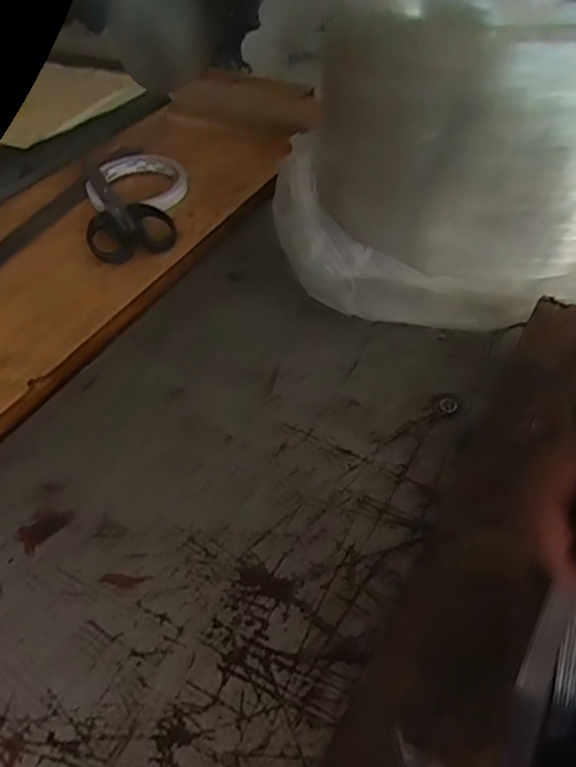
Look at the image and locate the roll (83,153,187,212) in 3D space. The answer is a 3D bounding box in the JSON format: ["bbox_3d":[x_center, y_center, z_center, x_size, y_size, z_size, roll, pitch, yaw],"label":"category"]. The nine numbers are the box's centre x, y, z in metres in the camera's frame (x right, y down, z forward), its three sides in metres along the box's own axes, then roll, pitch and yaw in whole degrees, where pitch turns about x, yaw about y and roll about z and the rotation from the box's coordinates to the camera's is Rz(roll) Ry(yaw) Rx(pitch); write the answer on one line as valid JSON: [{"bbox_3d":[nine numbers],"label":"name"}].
[{"bbox_3d":[-0.148,-0.204,0.593,0.097,0.014,0.123,-1,46,1],"label":"roll"}]

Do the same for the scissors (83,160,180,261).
[{"bbox_3d":[-0.157,-0.168,0.553,0.073,0.006,0.175,-18,48,-14],"label":"scissors"}]

